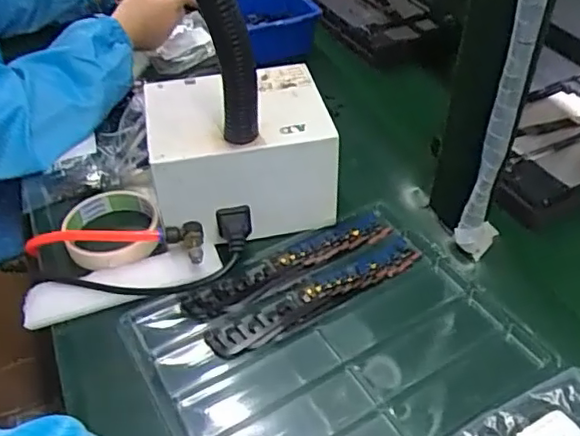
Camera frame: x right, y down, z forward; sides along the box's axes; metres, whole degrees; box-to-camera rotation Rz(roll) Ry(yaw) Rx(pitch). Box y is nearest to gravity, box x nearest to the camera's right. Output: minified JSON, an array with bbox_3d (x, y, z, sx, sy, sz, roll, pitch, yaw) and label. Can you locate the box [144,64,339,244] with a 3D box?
[{"bbox_3d":[-0.045,-0.061,0.552,0.153,0.100,0.129,-7,44,-5],"label":"box"}]

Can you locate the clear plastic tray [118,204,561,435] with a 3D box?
[{"bbox_3d":[0.032,0.098,0.459,0.258,0.014,0.217,-24,48,-21],"label":"clear plastic tray"}]

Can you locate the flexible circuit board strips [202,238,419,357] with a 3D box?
[{"bbox_3d":[0.026,0.063,0.493,0.195,0.004,0.033,-25,49,-22],"label":"flexible circuit board strips"}]

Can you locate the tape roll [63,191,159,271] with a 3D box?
[{"bbox_3d":[-0.165,0.012,0.545,0.084,0.026,0.083,-1,44,1],"label":"tape roll"}]

